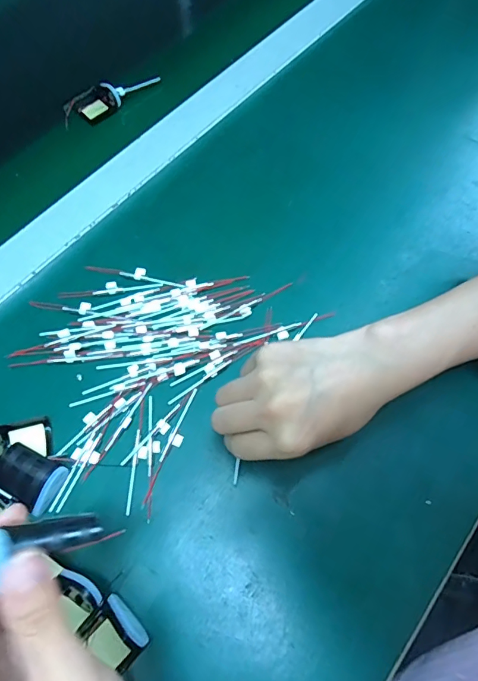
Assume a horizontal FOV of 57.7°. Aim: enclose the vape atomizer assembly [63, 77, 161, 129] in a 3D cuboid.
[{"bbox_3d":[-0.143,-0.274,0.487,0.113,0.026,0.029,-27,70,-11],"label":"vape atomizer assembly"}]

